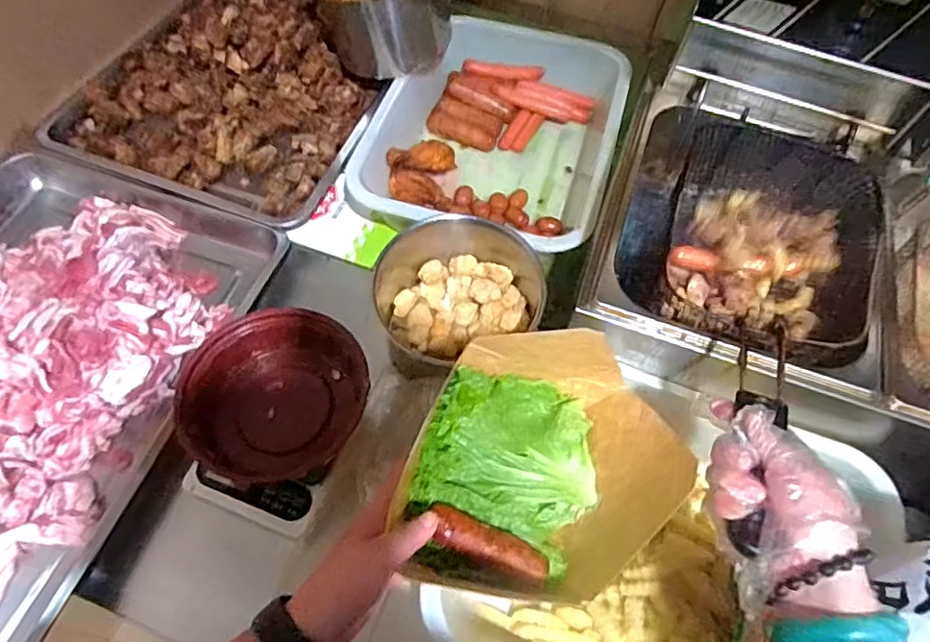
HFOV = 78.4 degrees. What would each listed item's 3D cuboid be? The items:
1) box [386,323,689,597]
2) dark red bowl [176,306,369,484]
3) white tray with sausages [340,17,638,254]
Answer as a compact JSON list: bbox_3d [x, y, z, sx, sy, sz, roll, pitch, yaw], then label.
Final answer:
[{"bbox_3d":[0.058,0.113,0.440,0.179,0.108,0.178,13,60,4],"label":"box"},{"bbox_3d":[-0.191,0.075,0.581,0.176,0.069,0.156,-39,69,-22],"label":"dark red bowl"},{"bbox_3d":[0.046,-0.256,0.777,0.300,0.090,0.392,17,61,6],"label":"white tray with sausages"}]

